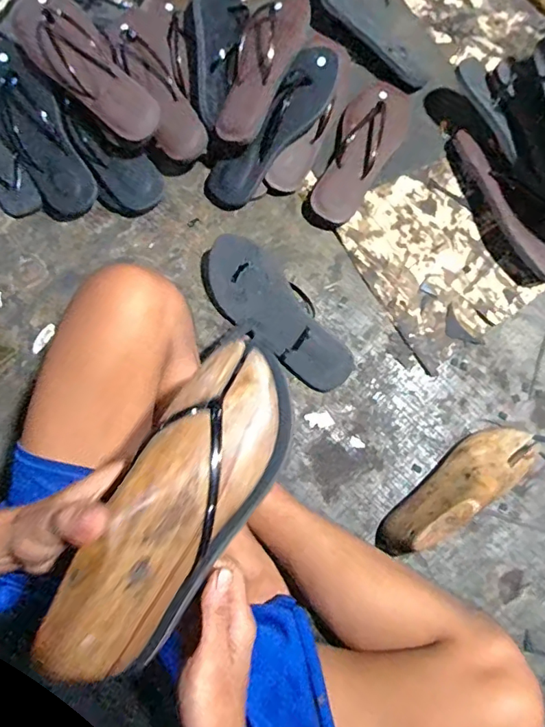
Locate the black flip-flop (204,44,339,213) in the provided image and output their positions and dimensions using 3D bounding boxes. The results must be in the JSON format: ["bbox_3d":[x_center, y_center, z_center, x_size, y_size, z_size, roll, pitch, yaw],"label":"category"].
[{"bbox_3d":[0.002,-0.343,0.726,0.070,0.057,0.268,43,103,8],"label":"black flip-flop"}]

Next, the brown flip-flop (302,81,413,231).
[{"bbox_3d":[0.135,-0.328,0.752,0.099,0.053,0.266,27,79,5],"label":"brown flip-flop"}]

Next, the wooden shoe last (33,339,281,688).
[{"bbox_3d":[-0.062,0.088,0.333,0.084,0.074,0.222,29,68,5],"label":"wooden shoe last"}]

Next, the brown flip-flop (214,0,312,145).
[{"bbox_3d":[-0.009,-0.439,0.709,0.082,0.052,0.254,21,77,5],"label":"brown flip-flop"}]

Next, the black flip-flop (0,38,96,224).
[{"bbox_3d":[-0.354,-0.339,0.728,0.119,0.026,0.252,-17,98,14],"label":"black flip-flop"}]

